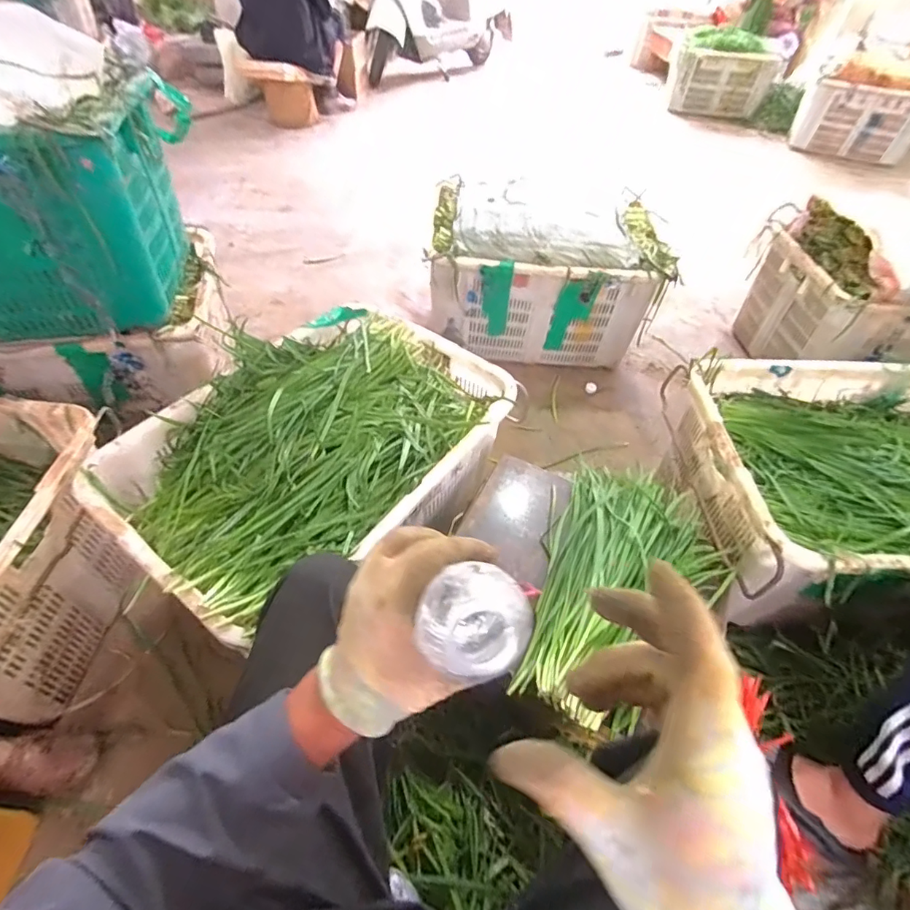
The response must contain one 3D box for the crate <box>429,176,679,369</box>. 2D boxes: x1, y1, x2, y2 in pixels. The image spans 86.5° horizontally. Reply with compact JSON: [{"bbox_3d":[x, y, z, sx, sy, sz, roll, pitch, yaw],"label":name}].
[{"bbox_3d":[0.257,-0.553,1.486,0.629,0.371,0.422,6,50,1],"label":"crate"}]

